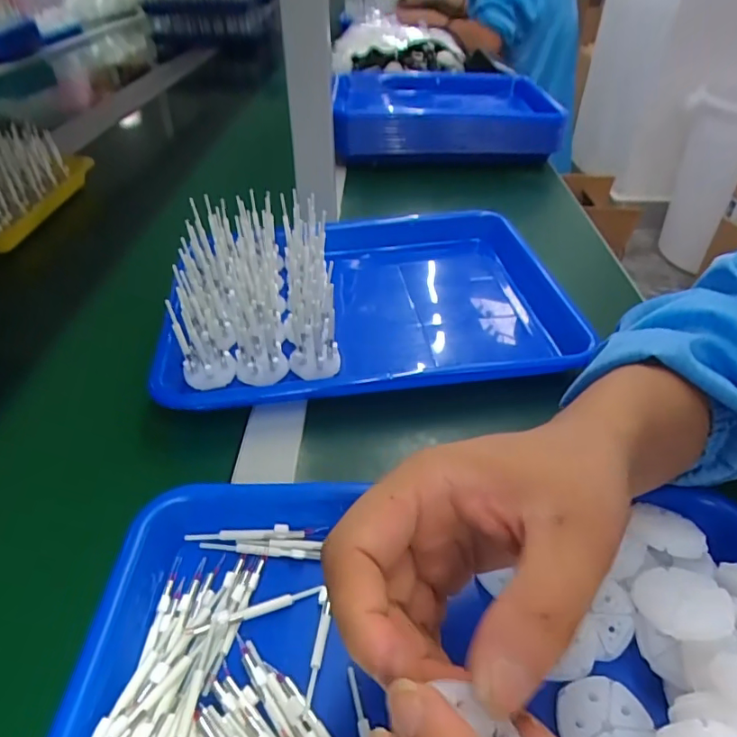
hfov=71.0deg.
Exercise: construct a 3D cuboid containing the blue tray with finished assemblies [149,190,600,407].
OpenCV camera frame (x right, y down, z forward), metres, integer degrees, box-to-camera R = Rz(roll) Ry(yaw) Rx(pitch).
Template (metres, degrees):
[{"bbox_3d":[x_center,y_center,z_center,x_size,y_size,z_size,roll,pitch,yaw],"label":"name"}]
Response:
[{"bbox_3d":[-0.003,-0.072,0.447,0.314,0.075,0.240,-6,41,-7],"label":"blue tray with finished assemblies"}]

